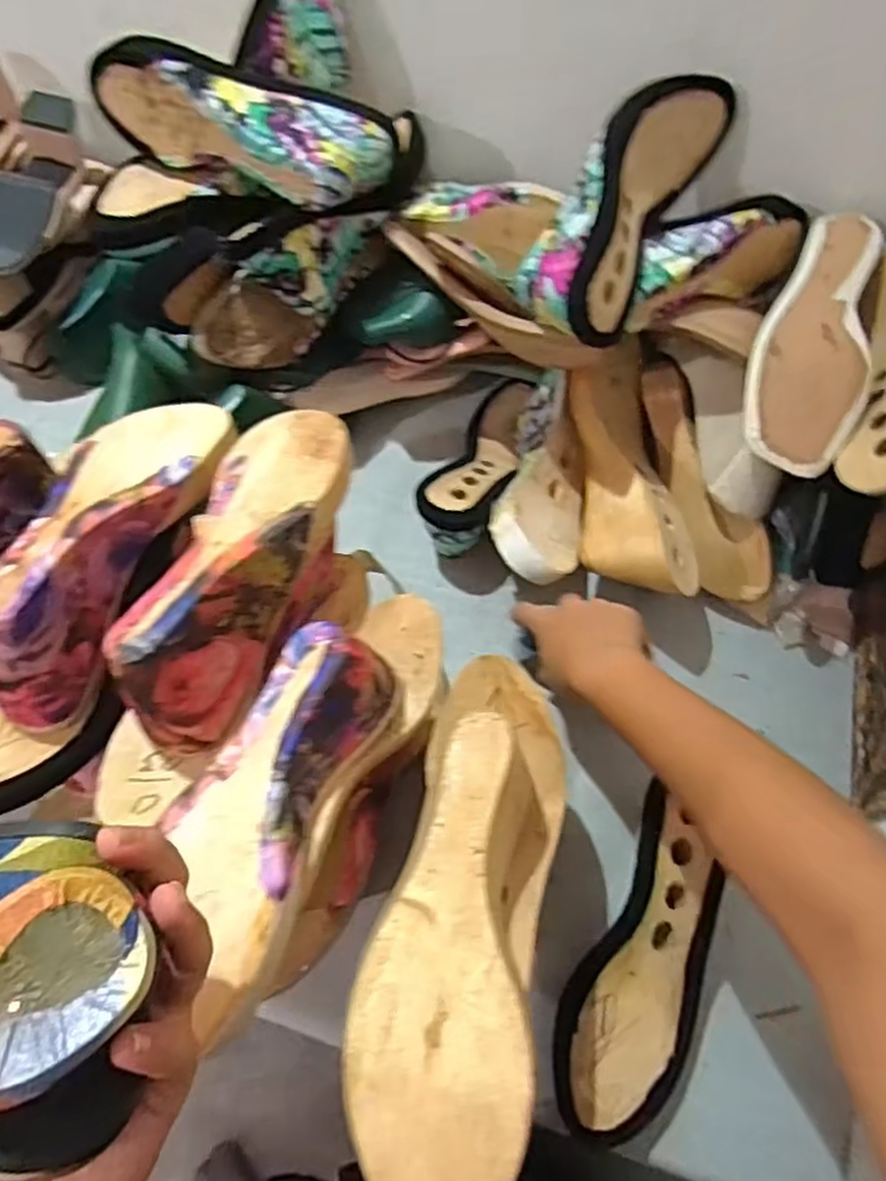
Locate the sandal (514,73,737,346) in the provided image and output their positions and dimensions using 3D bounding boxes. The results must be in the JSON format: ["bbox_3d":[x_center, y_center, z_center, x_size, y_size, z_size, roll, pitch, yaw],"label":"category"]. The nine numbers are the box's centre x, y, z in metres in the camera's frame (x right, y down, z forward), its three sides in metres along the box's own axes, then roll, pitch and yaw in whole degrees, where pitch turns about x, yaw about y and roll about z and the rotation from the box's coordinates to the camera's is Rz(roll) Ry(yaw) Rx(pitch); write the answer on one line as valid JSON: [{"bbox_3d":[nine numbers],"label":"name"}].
[{"bbox_3d":[0.130,-0.287,0.537,0.083,0.076,0.234,25,62,11],"label":"sandal"}]

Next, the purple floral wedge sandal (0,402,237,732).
[{"bbox_3d":[-0.214,-0.030,0.469,0.085,0.077,0.228,24,62,11],"label":"purple floral wedge sandal"}]

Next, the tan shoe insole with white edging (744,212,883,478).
[{"bbox_3d":[0.283,-0.201,0.560,0.081,0.040,0.221,17,77,7],"label":"tan shoe insole with white edging"}]

